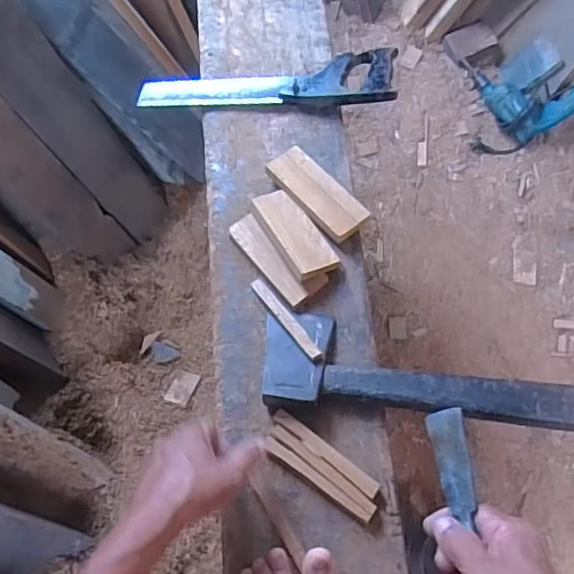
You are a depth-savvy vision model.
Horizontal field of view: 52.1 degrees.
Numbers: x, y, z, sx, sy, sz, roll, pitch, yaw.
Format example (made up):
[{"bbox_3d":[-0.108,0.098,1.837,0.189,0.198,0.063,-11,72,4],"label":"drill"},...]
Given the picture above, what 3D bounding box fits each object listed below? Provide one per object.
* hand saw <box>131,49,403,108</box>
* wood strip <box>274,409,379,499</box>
[{"bbox_3d":[-0.032,-0.265,0.787,0.346,0.017,0.081,-5,66,11],"label":"hand saw"},{"bbox_3d":[0.039,0.167,0.594,0.126,0.010,0.014,36,74,15],"label":"wood strip"}]

